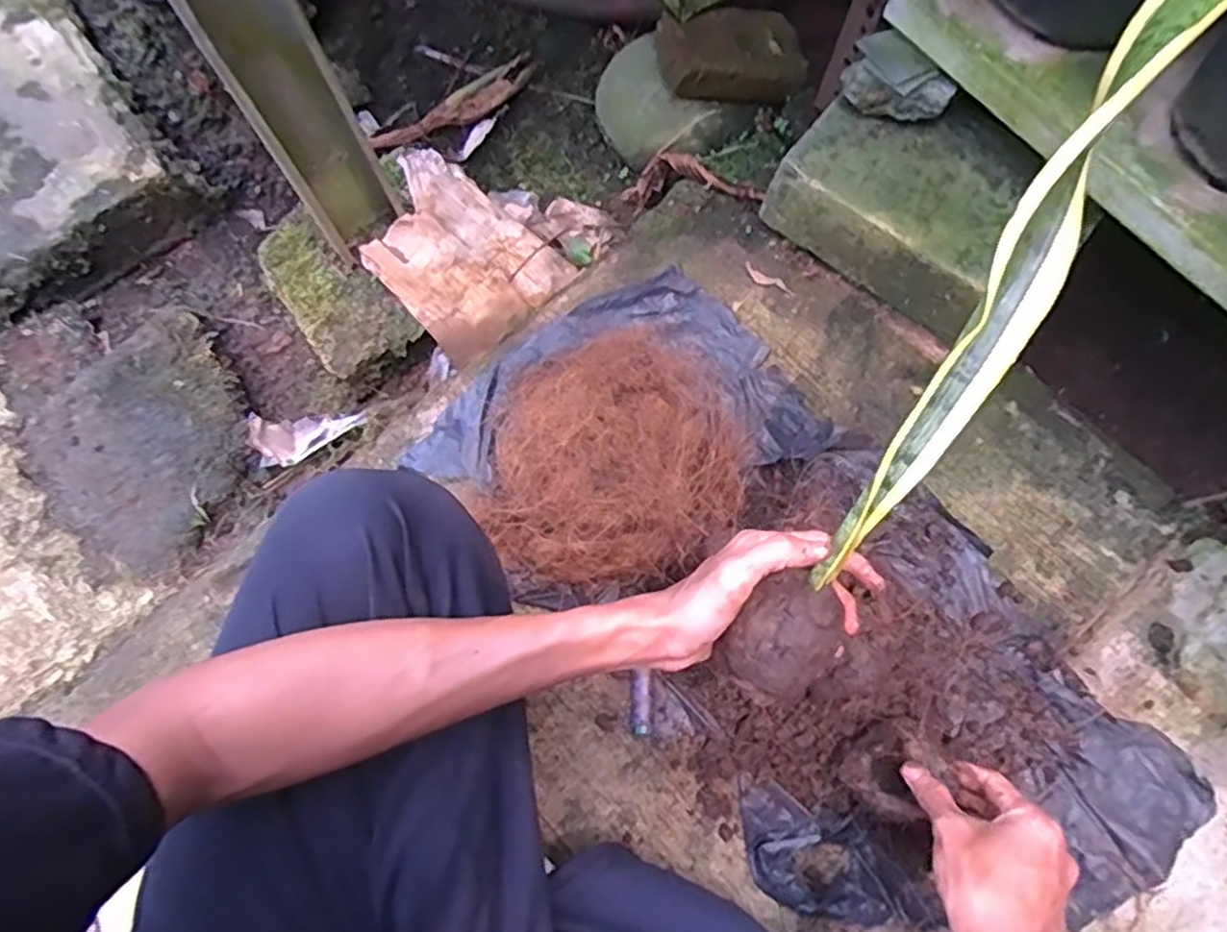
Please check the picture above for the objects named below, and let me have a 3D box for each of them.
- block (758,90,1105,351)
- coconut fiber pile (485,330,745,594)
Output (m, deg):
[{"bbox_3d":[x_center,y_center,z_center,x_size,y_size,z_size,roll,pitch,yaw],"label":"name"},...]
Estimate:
[{"bbox_3d":[0.295,-0.253,0.701,0.238,0.082,0.182,38,75,10],"label":"block"},{"bbox_3d":[0.012,-0.018,0.594,0.201,0.122,0.218,1,72,-2],"label":"coconut fiber pile"}]

